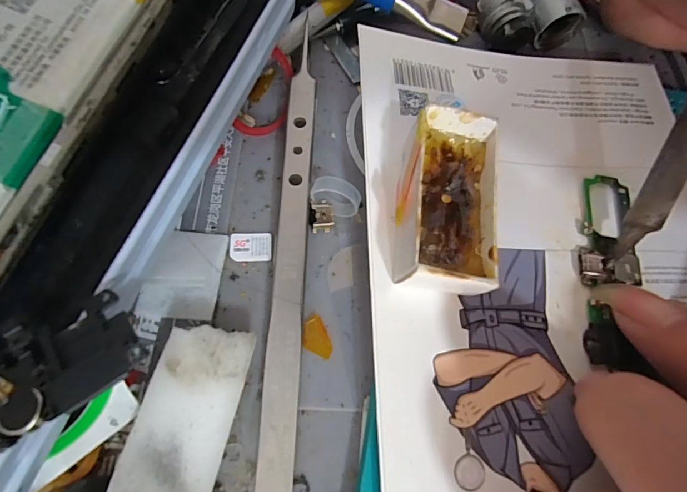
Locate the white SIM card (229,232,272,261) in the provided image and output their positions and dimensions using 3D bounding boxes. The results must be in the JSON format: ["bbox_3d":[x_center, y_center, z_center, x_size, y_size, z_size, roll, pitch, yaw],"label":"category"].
[{"bbox_3d":[-0.028,0.000,0.119,0.012,0.004,0.009,1,70,-7],"label":"white SIM card"}]

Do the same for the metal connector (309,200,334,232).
[{"bbox_3d":[-0.007,-0.009,0.122,0.007,0.006,0.008,-7,69,-10],"label":"metal connector"}]

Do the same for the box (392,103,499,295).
[{"bbox_3d":[0.027,-0.010,0.105,0.024,0.025,0.046,10,67,-3],"label":"box"}]

